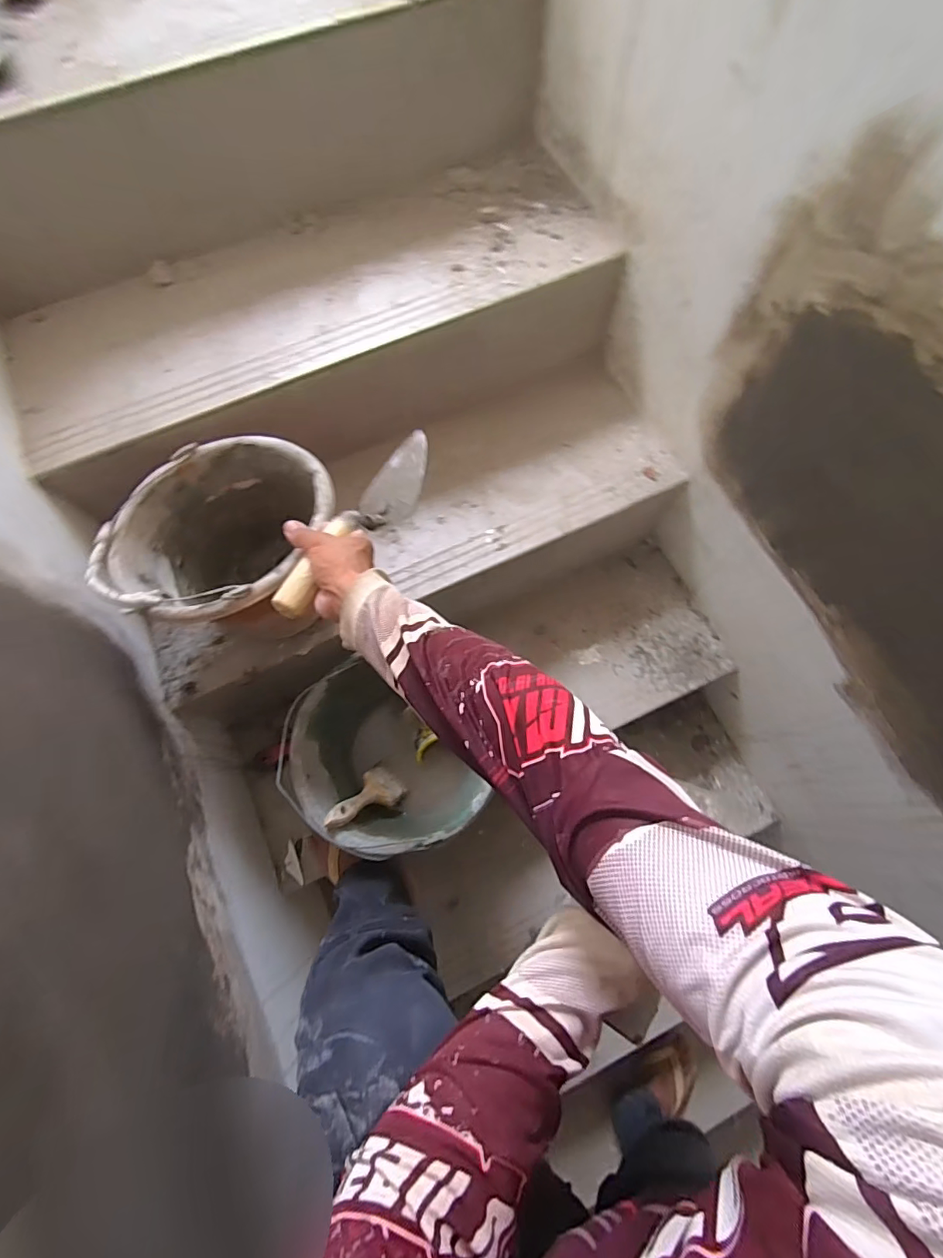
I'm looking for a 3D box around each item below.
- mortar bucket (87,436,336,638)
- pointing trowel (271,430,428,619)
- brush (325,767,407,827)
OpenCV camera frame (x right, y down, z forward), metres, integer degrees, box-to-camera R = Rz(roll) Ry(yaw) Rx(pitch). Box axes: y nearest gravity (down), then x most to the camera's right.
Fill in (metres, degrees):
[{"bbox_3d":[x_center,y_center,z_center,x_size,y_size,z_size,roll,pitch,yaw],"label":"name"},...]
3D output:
[{"bbox_3d":[-0.288,-0.093,0.642,0.245,0.197,0.242,0,69,1],"label":"mortar bucket"},{"bbox_3d":[-0.122,-0.117,0.554,0.064,0.051,0.265,26,59,11],"label":"pointing trowel"},{"bbox_3d":[-0.145,0.233,0.689,0.059,0.168,0.018,42,104,15],"label":"brush"}]

